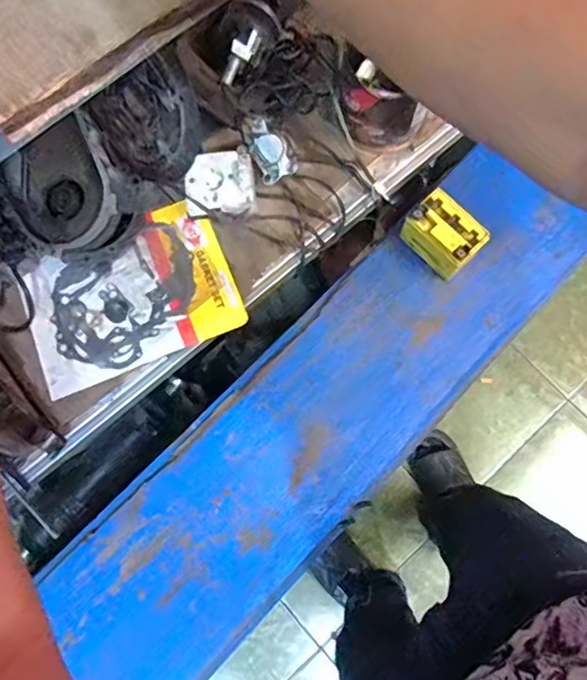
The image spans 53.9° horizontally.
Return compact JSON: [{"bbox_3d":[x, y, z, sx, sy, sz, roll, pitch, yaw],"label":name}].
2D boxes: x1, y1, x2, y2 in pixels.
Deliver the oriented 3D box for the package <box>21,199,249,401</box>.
[{"bbox_3d":[-0.253,-0.072,0.902,0.309,0.013,0.224,-22,77,-5],"label":"package"}]

